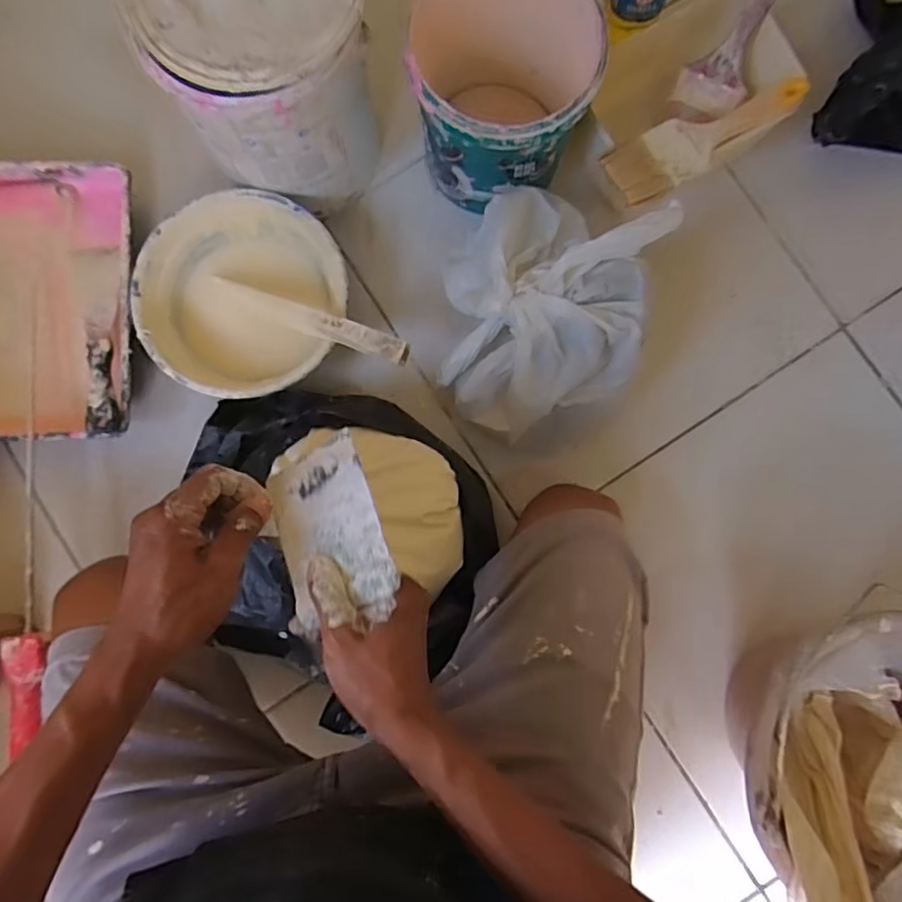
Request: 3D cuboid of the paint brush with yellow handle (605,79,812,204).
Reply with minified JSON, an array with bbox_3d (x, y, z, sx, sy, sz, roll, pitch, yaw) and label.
[{"bbox_3d":[0.239,-0.296,0.553,0.211,0.021,0.058,-31,85,-3],"label":"paint brush with yellow handle"}]

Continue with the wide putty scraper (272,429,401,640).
[{"bbox_3d":[-0.077,0.052,0.378,0.081,0.005,0.110,-25,71,24],"label":"wide putty scraper"}]

